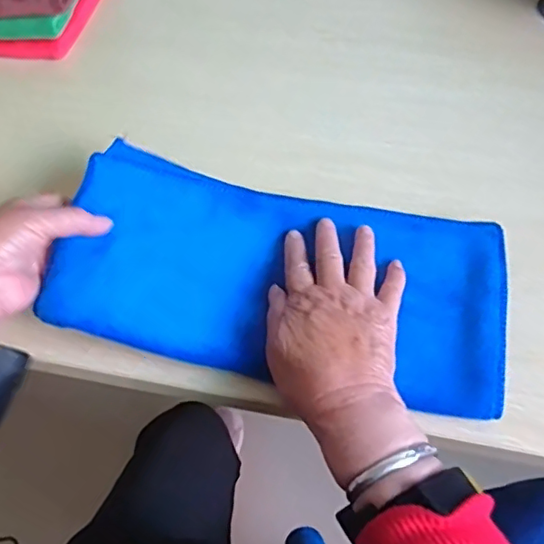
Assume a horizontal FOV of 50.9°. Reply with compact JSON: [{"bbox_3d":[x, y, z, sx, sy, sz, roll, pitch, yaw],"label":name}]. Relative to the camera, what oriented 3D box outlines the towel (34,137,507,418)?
[{"bbox_3d":[0.019,0.000,0.438,0.313,0.034,0.168,11,58,4],"label":"towel"}]

